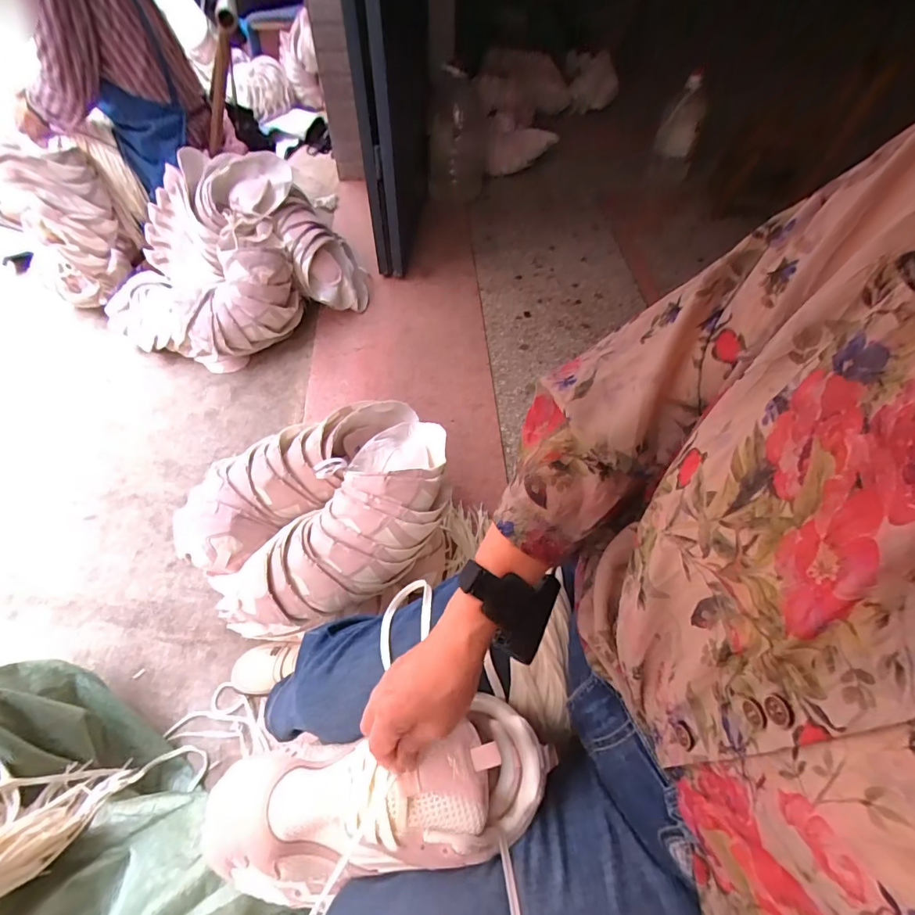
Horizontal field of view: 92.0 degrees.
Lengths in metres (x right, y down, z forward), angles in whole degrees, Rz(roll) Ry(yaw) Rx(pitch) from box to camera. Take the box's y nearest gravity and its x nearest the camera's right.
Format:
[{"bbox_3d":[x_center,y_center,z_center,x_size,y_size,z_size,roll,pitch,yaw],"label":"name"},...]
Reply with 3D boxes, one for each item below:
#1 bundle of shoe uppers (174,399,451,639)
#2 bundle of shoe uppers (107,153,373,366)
[{"bbox_3d":[-0.229,0.077,0.777,0.478,0.139,0.350,-24,61,-16],"label":"bundle of shoe uppers"},{"bbox_3d":[-0.633,-0.543,1.254,0.475,0.371,0.617,34,63,19],"label":"bundle of shoe uppers"}]

